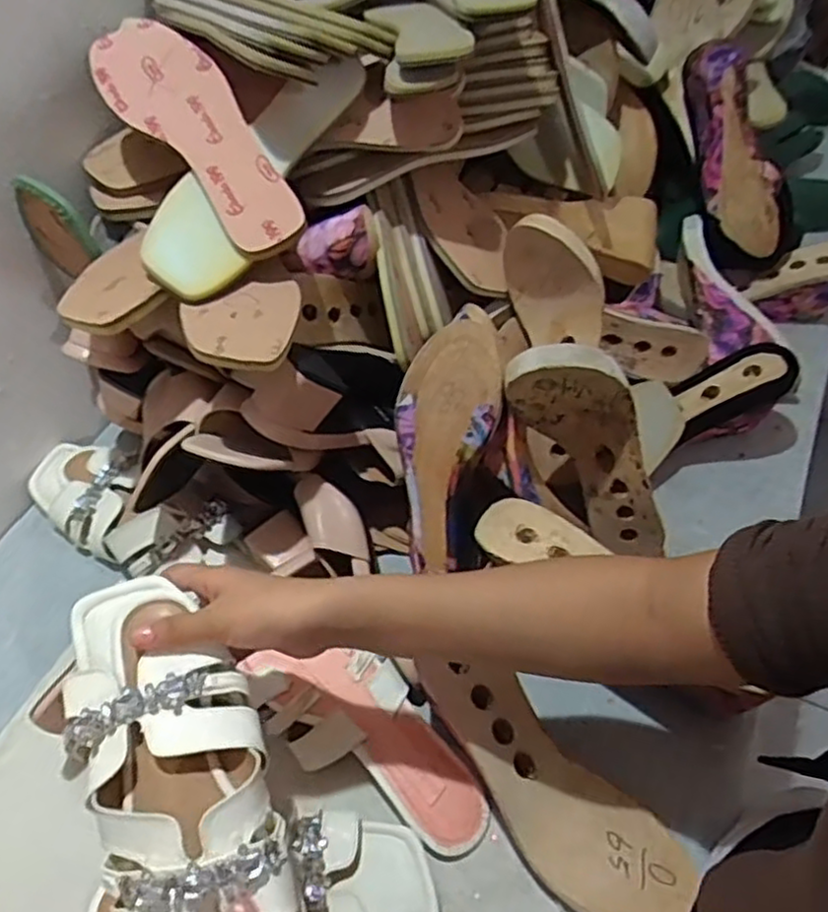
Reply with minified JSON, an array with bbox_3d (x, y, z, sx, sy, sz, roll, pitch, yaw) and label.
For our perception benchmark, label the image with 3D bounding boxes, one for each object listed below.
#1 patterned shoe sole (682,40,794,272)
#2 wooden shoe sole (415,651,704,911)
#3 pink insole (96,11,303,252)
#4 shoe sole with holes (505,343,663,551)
[{"bbox_3d":[0.347,-0.321,0.766,0.090,0.241,0.083,-25,15,-16],"label":"patterned shoe sole"},{"bbox_3d":[0.091,0.232,0.494,0.218,0.041,0.081,45,65,10],"label":"wooden shoe sole"},{"bbox_3d":[-0.166,-0.256,0.549,0.078,0.008,0.237,-41,80,-8],"label":"pink insole"},{"bbox_3d":[0.144,-0.005,0.579,0.082,0.236,0.056,-3,45,40],"label":"shoe sole with holes"}]

